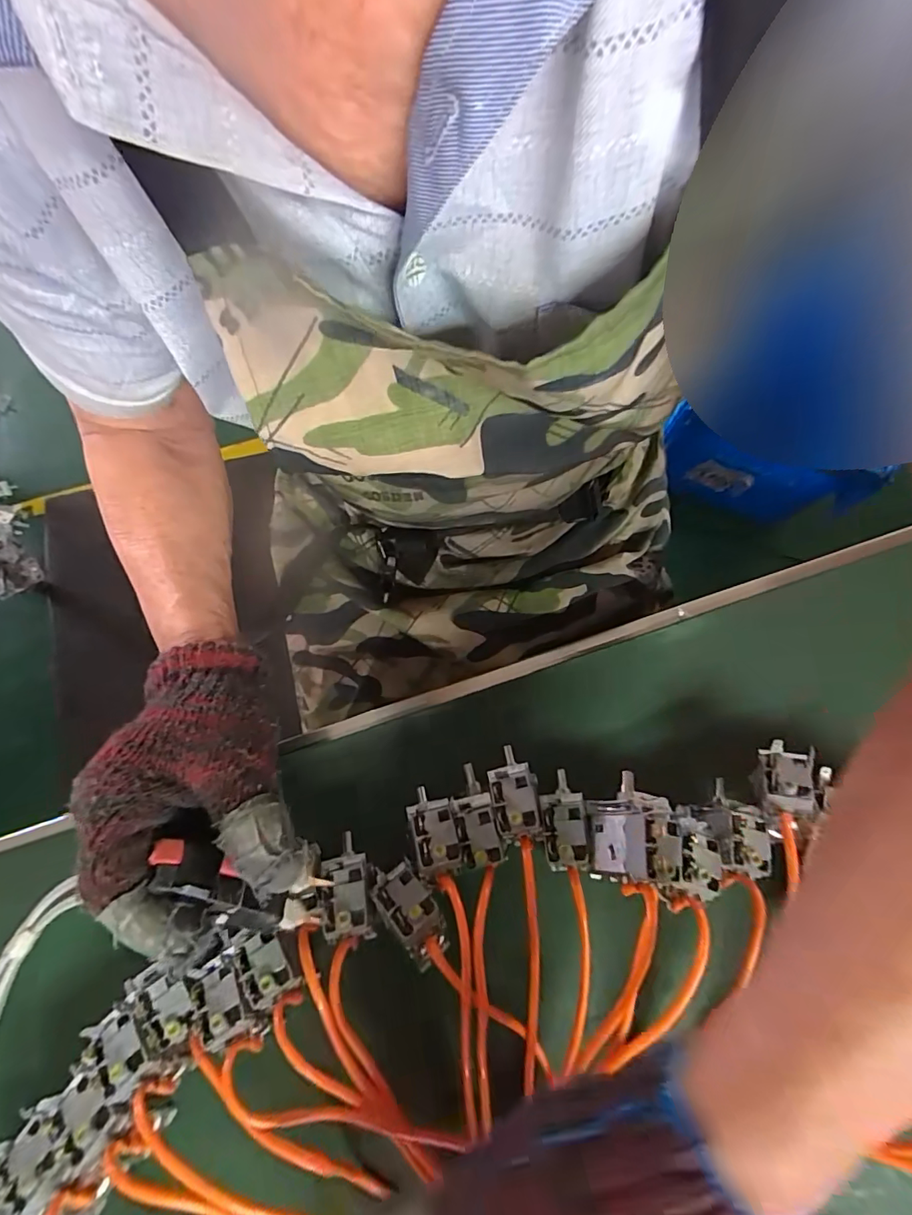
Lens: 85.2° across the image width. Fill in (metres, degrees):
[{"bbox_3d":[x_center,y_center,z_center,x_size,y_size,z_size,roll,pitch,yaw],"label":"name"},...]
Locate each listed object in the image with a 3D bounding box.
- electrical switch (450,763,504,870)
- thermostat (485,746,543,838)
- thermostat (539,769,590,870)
[{"bbox_3d":[0.010,0.120,0.291,0.024,0.017,0.058,-10,44,-4],"label":"electrical switch"},{"bbox_3d":[0.033,0.107,0.288,0.026,0.019,0.049,-8,72,-3],"label":"thermostat"},{"bbox_3d":[0.062,0.121,0.285,0.024,0.019,0.050,2,72,0],"label":"thermostat"}]

